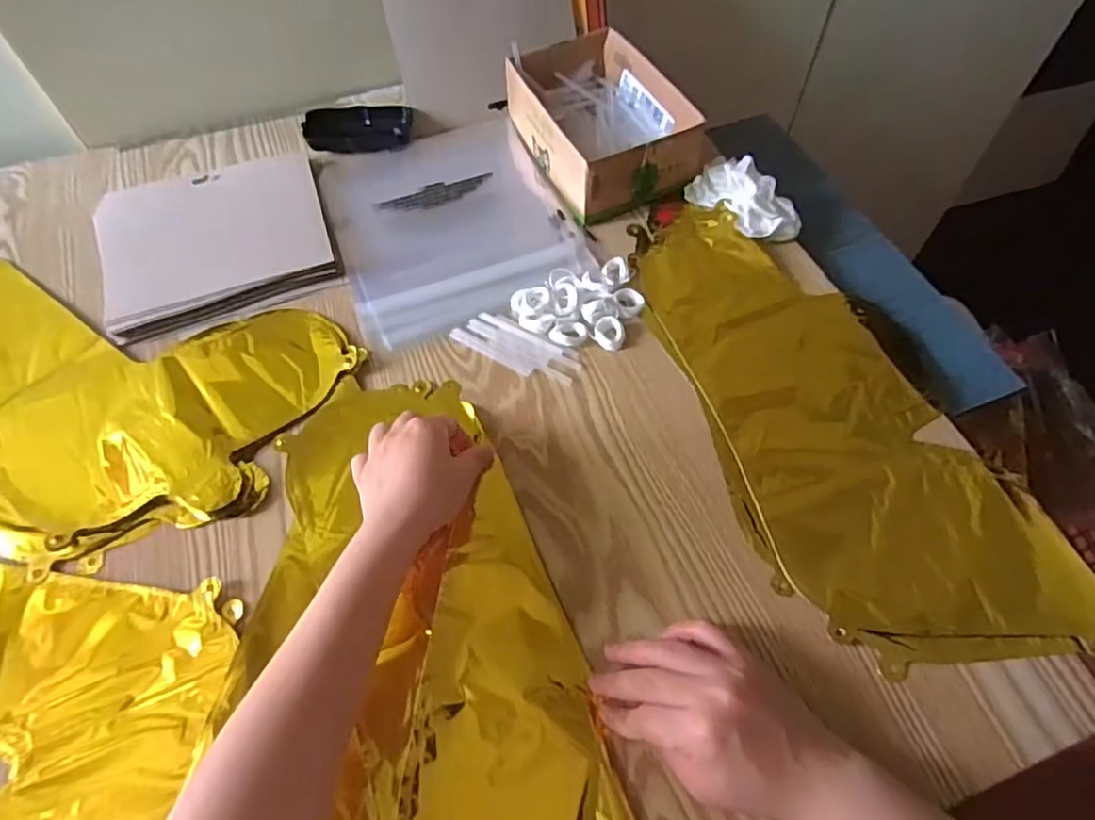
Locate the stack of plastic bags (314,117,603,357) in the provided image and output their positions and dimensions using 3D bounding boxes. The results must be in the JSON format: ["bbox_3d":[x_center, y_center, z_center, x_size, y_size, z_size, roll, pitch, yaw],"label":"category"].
[{"bbox_3d":[-0.093,-0.185,0.596,0.211,0.014,0.255,-20,61,-10],"label":"stack of plastic bags"}]

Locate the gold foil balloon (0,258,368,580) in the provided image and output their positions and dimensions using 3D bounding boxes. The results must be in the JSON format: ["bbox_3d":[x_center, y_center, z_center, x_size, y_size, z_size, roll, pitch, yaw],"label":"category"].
[{"bbox_3d":[-0.389,-0.034,0.496,0.410,0.023,0.245,22,63,14],"label":"gold foil balloon"}]

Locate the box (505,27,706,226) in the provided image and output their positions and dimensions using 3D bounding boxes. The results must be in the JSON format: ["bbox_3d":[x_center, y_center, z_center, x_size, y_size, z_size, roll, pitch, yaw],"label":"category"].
[{"bbox_3d":[0.049,-0.287,0.606,0.133,0.062,0.196,-22,60,-11],"label":"box"}]

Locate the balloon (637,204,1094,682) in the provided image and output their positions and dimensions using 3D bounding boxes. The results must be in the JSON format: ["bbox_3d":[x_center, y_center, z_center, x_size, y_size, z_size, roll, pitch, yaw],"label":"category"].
[{"bbox_3d":[0.200,-0.005,0.467,0.184,0.010,0.417,-21,62,-10],"label":"balloon"}]

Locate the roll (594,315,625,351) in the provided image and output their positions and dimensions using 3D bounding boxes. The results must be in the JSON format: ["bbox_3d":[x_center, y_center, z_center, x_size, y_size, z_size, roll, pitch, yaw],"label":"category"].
[{"bbox_3d":[0.051,-0.063,0.508,0.025,0.007,0.028,-4,58,-1],"label":"roll"}]

